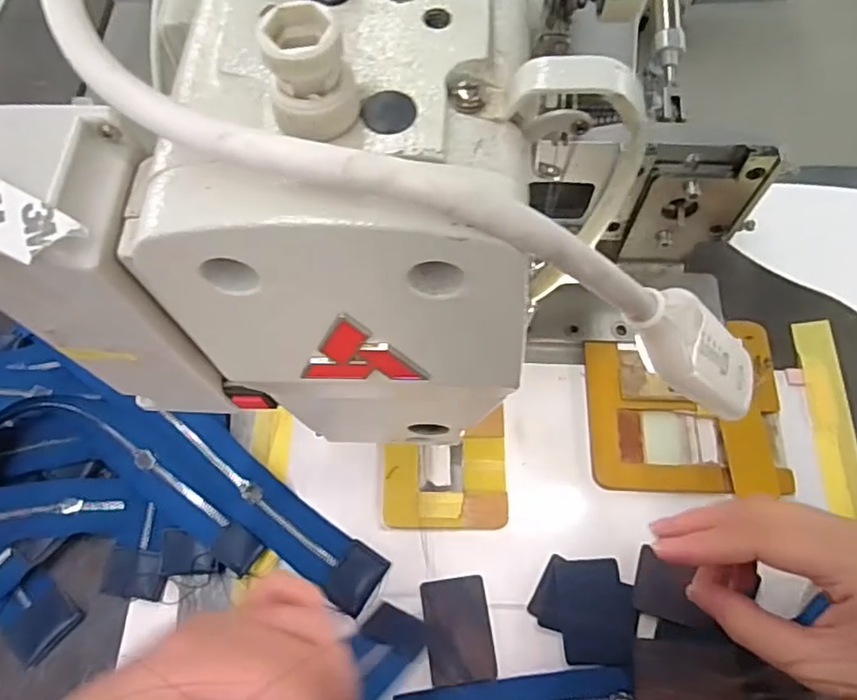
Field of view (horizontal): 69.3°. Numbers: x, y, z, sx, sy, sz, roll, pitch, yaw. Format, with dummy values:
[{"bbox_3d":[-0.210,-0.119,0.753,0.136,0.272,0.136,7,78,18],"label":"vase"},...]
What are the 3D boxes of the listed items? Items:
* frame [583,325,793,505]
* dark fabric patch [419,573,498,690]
[{"bbox_3d":[0.155,0.033,0.375,0.114,0.013,0.109,1,66,2],"label":"frame"},{"bbox_3d":[0.016,0.151,0.335,0.035,0.004,0.052,-8,66,-2],"label":"dark fabric patch"}]

